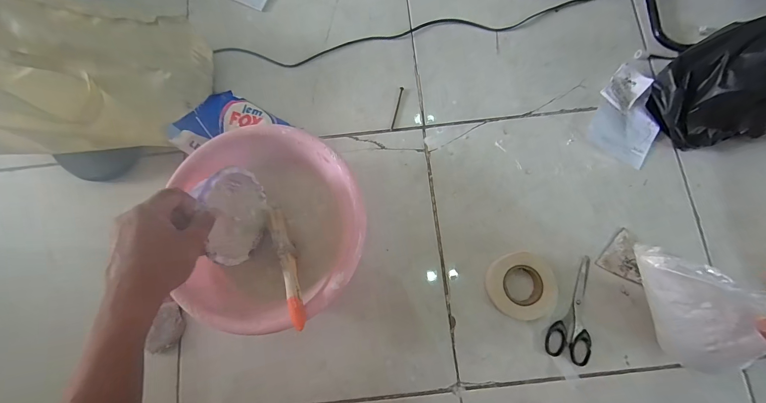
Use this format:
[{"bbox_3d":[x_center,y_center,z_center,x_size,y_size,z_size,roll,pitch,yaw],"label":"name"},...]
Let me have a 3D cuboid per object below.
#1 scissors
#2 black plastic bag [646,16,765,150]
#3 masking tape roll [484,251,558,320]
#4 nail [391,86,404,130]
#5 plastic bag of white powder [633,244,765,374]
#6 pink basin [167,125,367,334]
[{"bbox_3d":[0.293,0.161,0.476,0.064,0.006,0.151,27,81,5],"label":"scissors"},{"bbox_3d":[0.514,-0.176,0.476,0.176,0.135,0.162,-6,79,-1],"label":"black plastic bag"},{"bbox_3d":[0.205,0.124,0.476,0.094,0.024,0.095,0,79,1],"label":"masking tape roll"},{"bbox_3d":[0.024,-0.159,0.549,0.006,0.004,0.079,13,80,3],"label":"nail"},{"bbox_3d":[0.379,0.138,0.377,0.030,0.114,0.173,-37,108,-27],"label":"plastic bag of white powder"},{"bbox_3d":[-0.158,0.037,0.469,0.265,0.085,0.268,-8,79,-1],"label":"pink basin"}]

